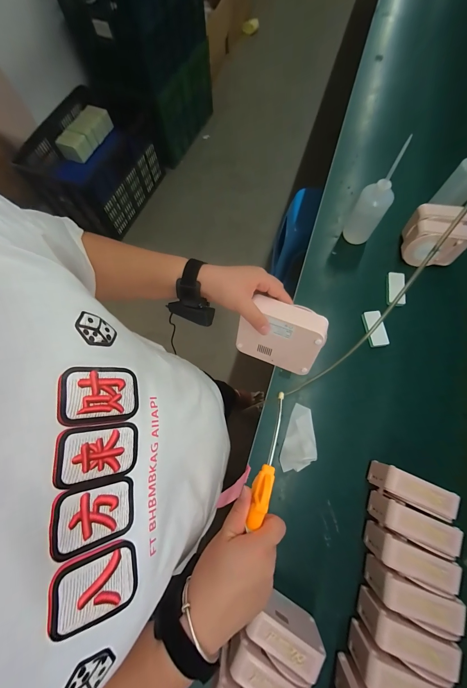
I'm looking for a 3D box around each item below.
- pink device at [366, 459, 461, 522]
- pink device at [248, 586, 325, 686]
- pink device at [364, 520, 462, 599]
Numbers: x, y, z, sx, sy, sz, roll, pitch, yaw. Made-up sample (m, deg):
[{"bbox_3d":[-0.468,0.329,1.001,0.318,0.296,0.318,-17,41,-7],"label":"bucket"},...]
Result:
[{"bbox_3d":[0.344,0.283,0.519,0.125,0.087,0.059,23,74,8],"label":"pink device"},{"bbox_3d":[0.082,0.497,0.465,0.126,0.103,0.057,29,75,10],"label":"pink device"},{"bbox_3d":[0.320,0.389,0.491,0.126,0.097,0.057,22,74,8],"label":"pink device"}]

